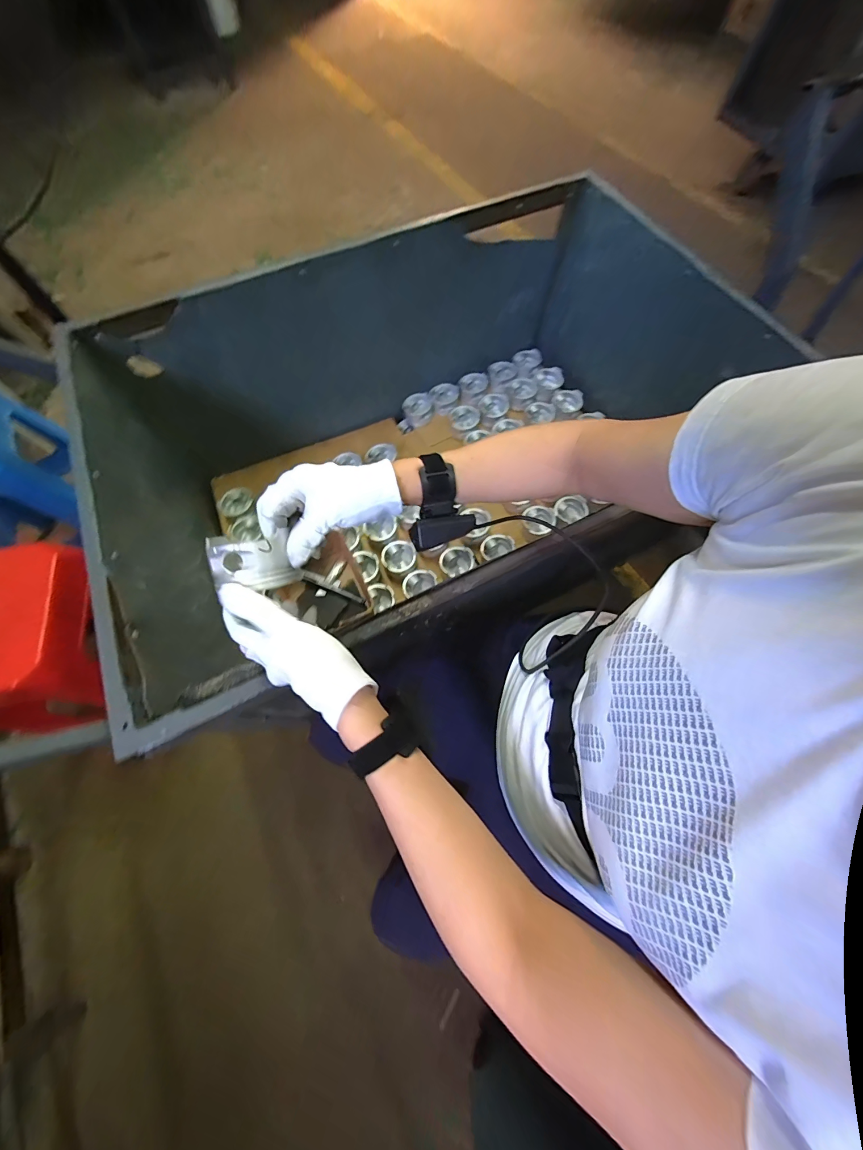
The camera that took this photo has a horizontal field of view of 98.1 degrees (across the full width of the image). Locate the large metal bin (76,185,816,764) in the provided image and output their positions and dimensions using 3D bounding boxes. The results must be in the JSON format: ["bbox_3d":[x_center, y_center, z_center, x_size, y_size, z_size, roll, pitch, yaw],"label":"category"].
[{"bbox_3d":[0.008,-0.266,0.789,1.176,0.443,0.721,-25,71,-10],"label":"large metal bin"}]

